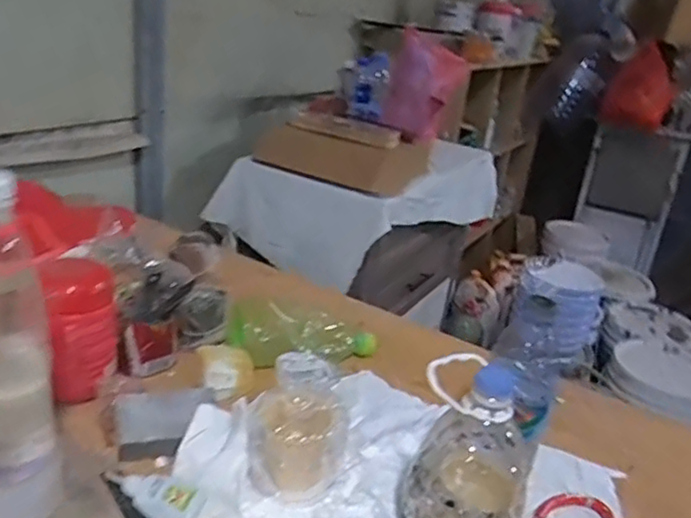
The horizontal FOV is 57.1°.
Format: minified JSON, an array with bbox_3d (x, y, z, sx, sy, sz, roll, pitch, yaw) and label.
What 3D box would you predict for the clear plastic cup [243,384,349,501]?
[{"bbox_3d":[-0.049,0.170,0.614,0.097,0.077,0.097,6,24,-3],"label":"clear plastic cup"}]

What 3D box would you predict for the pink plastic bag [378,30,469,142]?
[{"bbox_3d":[0.202,-0.457,1.678,0.082,0.231,0.183,-14,32,-40],"label":"pink plastic bag"}]

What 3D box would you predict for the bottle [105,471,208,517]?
[{"bbox_3d":[-0.169,0.206,0.559,0.095,0.017,0.041,15,25,15],"label":"bottle"}]

